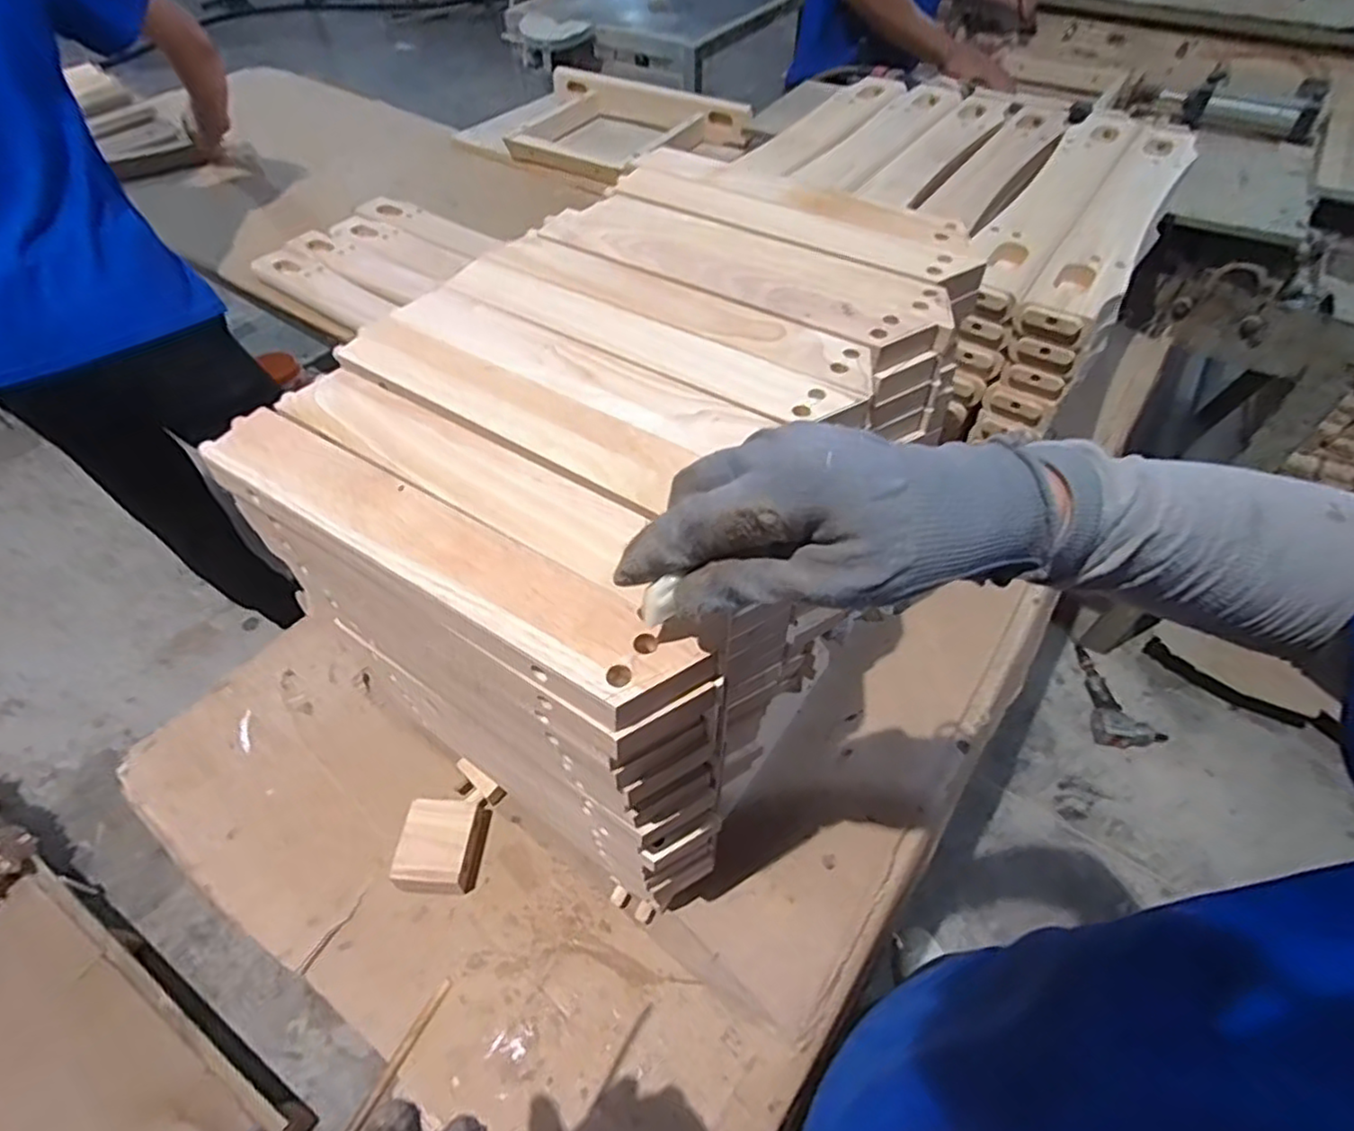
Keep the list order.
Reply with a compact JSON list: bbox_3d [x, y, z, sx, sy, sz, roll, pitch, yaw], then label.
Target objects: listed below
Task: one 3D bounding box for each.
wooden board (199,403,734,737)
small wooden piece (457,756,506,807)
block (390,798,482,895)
[{"bbox_3d":[-0.117,-0.007,0.315,0.285,0.017,0.054,26,60,20],"label":"wooden board"},{"bbox_3d":[-0.167,0.183,0.571,0.048,0.018,0.015,41,64,6],"label":"small wooden piece"},{"bbox_3d":[-0.190,0.224,0.538,0.053,0.032,0.068,0,52,1],"label":"block"}]

